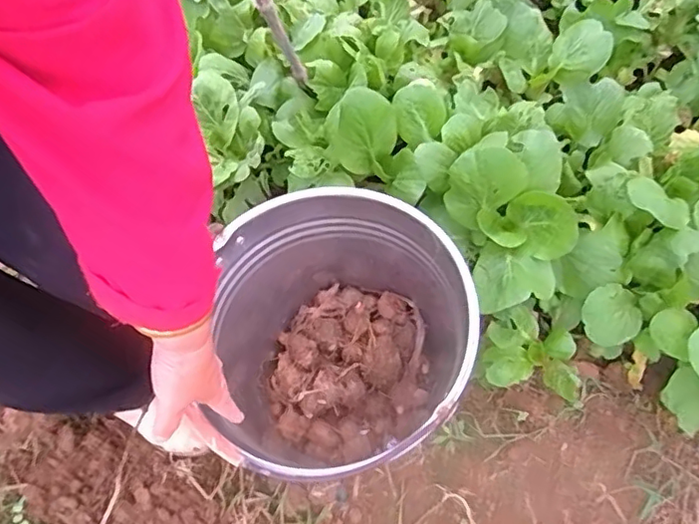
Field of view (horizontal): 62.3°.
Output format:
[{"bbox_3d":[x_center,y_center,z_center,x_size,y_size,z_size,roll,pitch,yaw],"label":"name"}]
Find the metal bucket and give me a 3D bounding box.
[{"bbox_3d":[-0.016,0.110,0.734,0.312,0.277,0.332,-1,61,2],"label":"metal bucket"}]

